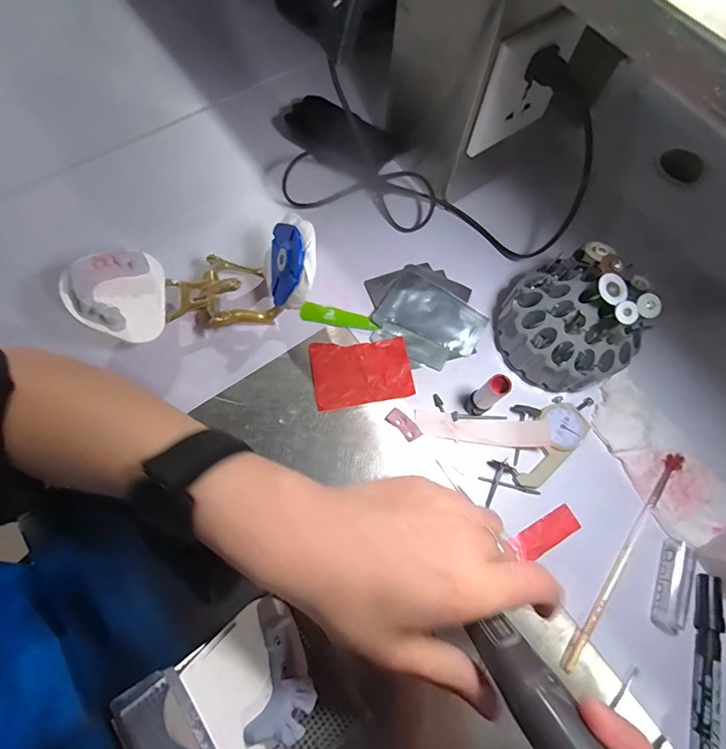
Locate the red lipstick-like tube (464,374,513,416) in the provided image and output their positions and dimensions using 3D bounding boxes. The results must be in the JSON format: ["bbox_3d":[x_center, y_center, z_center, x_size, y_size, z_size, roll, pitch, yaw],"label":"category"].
[{"bbox_3d":[0.095,0.018,0.317,0.017,0.058,0.017,1,72,-2],"label":"red lipstick-like tube"}]

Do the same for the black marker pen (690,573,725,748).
[{"bbox_3d":[0.234,0.211,0.278,0.016,0.015,0.139,19,72,4],"label":"black marker pen"}]

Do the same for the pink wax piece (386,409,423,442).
[{"bbox_3d":[0.034,0.041,0.334,0.030,0.004,0.014,42,75,11],"label":"pink wax piece"}]

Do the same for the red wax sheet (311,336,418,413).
[{"bbox_3d":[-0.002,-0.003,0.348,0.082,0.004,0.057,-9,72,-5],"label":"red wax sheet"}]

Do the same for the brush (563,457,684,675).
[{"bbox_3d":[0.199,0.136,0.309,0.012,0.004,0.186,39,75,10],"label":"brush"}]

